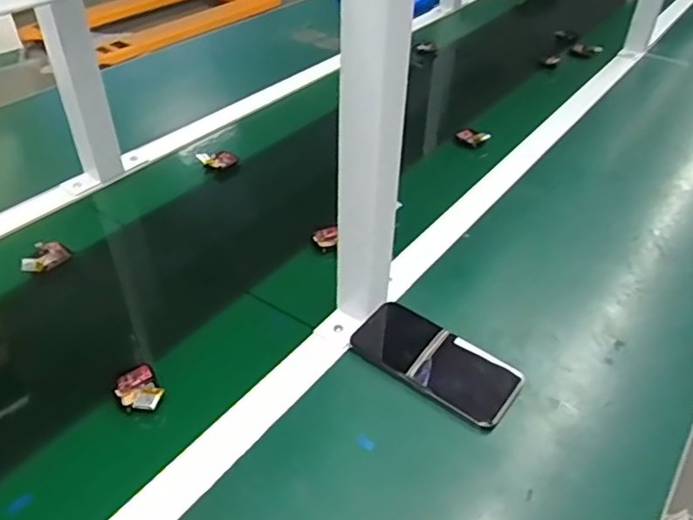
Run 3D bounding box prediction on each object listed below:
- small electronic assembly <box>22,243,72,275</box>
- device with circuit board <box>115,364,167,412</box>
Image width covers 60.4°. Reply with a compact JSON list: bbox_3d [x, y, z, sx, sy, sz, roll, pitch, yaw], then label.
[{"bbox_3d":[-0.348,-0.004,0.685,0.034,0.016,0.053,28,46,27],"label":"small electronic assembly"},{"bbox_3d":[-0.189,0.119,0.545,0.036,0.017,0.057,-24,47,-28],"label":"device with circuit board"}]

